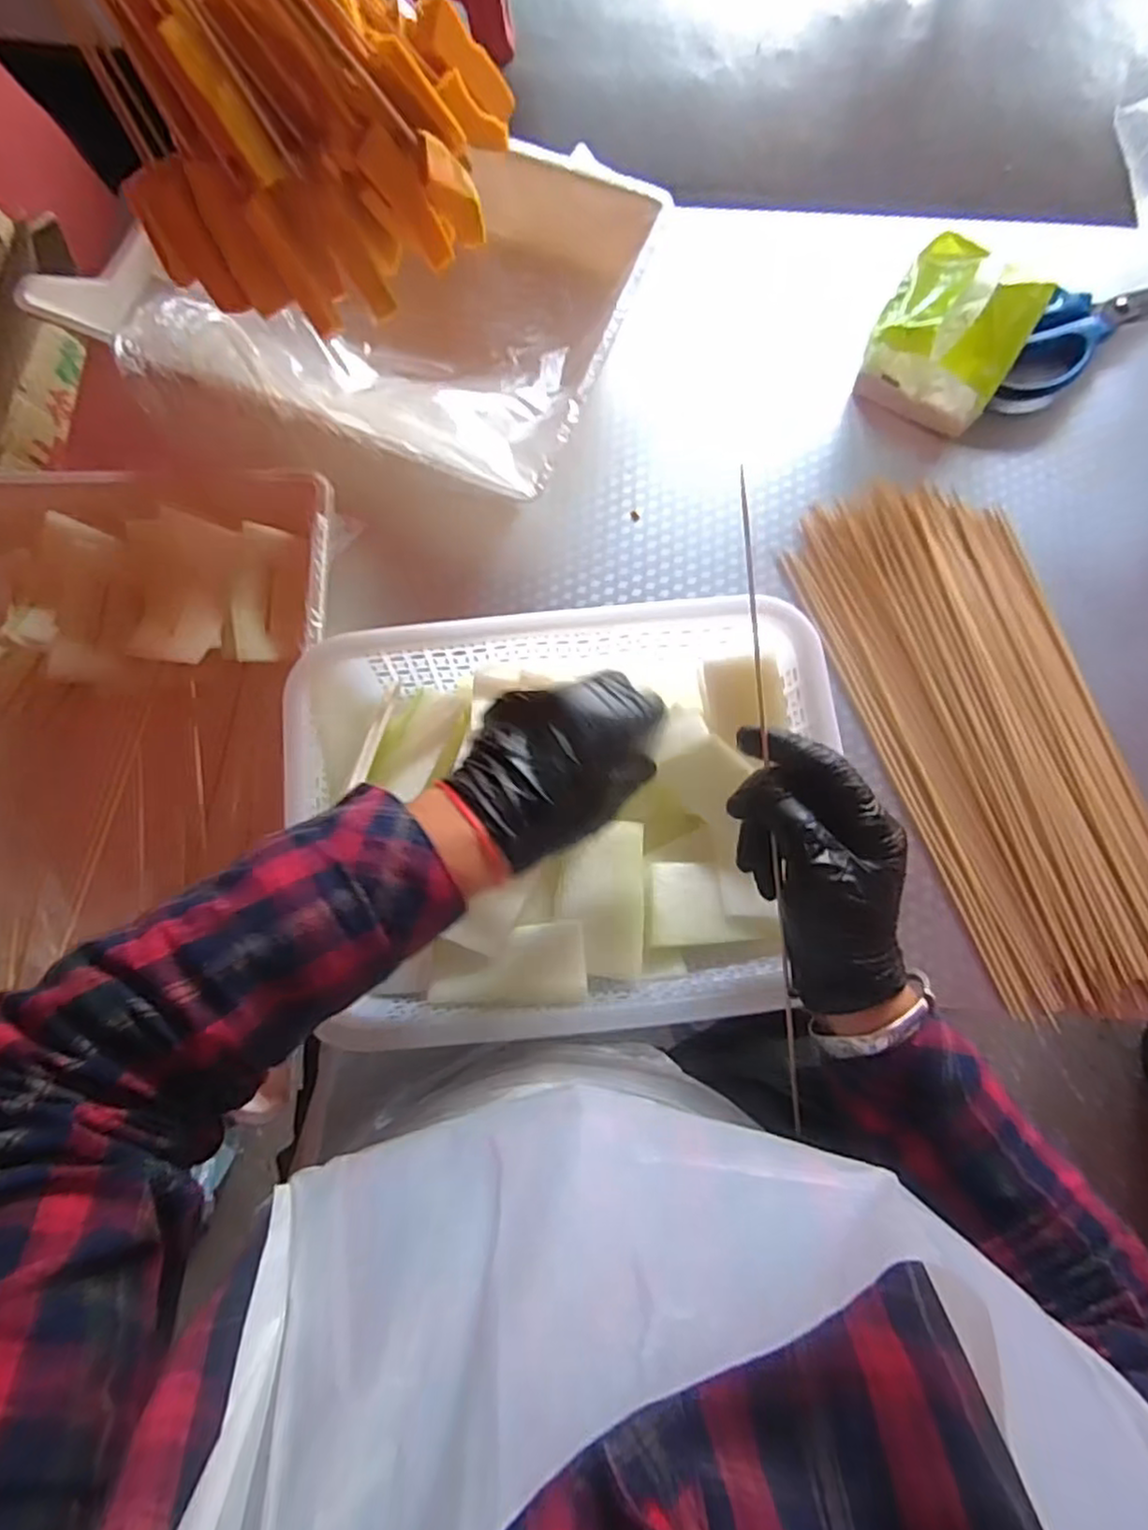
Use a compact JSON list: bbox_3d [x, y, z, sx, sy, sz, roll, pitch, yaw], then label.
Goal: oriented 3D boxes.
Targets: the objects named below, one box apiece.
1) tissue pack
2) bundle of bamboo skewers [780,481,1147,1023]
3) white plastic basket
[{"bbox_3d":[0.264,-0.302,0.484,0.095,0.069,0.101,31,81,5],"label":"tissue pack"},{"bbox_3d":[0.284,-0.025,0.461,0.153,0.019,0.368,-21,80,-4],"label":"bundle of bamboo skewers"},{"bbox_3d":[-0.004,0.031,0.420,0.306,0.072,0.242,-5,80,-1],"label":"white plastic basket"}]

